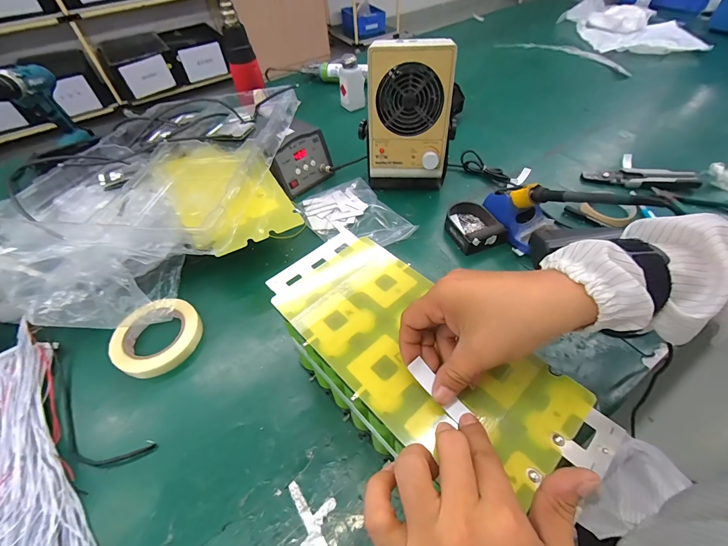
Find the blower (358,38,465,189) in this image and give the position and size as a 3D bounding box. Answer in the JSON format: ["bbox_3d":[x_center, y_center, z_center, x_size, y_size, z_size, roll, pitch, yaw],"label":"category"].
[{"bbox_3d":[0.084,-0.280,0.617,0.158,0.245,0.101,4,51,8],"label":"blower"}]

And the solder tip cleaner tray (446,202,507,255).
[{"bbox_3d":[0.193,-0.085,0.595,0.081,0.035,0.109,-19,52,-11],"label":"solder tip cleaner tray"}]

